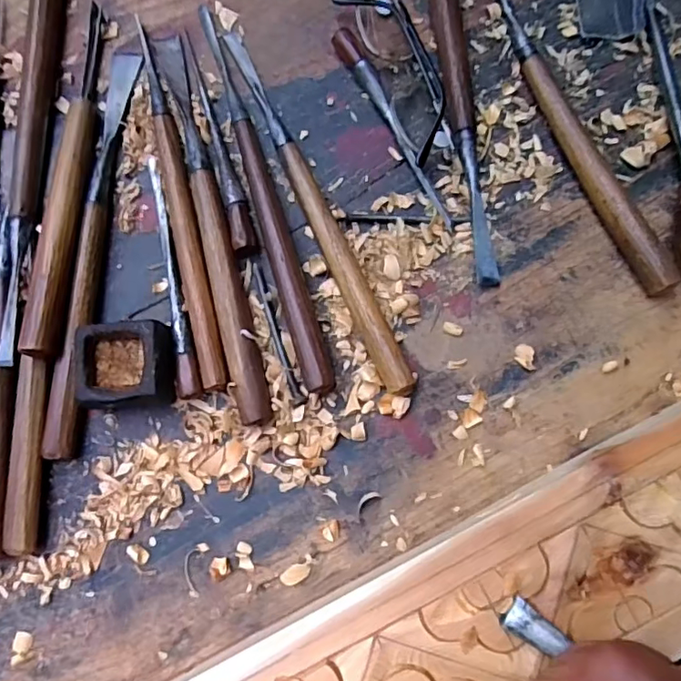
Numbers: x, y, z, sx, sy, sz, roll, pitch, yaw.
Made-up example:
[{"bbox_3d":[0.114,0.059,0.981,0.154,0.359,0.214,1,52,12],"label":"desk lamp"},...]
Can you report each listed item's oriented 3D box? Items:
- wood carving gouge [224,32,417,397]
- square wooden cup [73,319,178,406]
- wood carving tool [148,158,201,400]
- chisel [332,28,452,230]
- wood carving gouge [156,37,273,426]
[{"bbox_3d":[-0.016,-0.082,0.326,0.020,0.016,0.245,-25,81,-2],"label":"wood carving gouge"},{"bbox_3d":[-0.119,0.013,0.311,0.051,0.026,0.044,-8,81,1],"label":"square wooden cup"},{"bbox_3d":[-0.101,-0.040,0.325,0.012,0.012,0.149,-14,81,0],"label":"wood carving tool"},{"bbox_3d":[0.033,-0.129,0.336,0.012,0.011,0.140,-28,81,-3],"label":"chisel"},{"bbox_3d":[-0.077,-0.073,0.327,0.021,0.016,0.246,-14,81,0],"label":"wood carving gouge"}]

